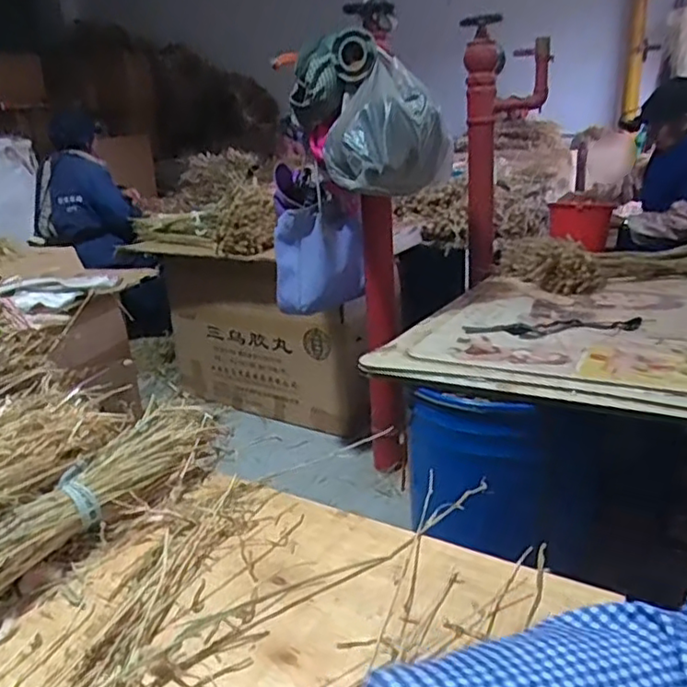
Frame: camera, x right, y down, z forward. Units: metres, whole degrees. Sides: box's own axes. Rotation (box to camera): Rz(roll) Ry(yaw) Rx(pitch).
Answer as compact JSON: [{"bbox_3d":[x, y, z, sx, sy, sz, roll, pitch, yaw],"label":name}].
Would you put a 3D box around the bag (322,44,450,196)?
[{"bbox_3d":[0.074,-0.452,1.351,0.216,0.252,0.171,8,22,29],"label":"bag"}]

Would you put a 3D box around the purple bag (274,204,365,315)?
[{"bbox_3d":[-0.061,-0.215,1.621,0.134,0.247,0.212,15,26,42],"label":"purple bag"}]

